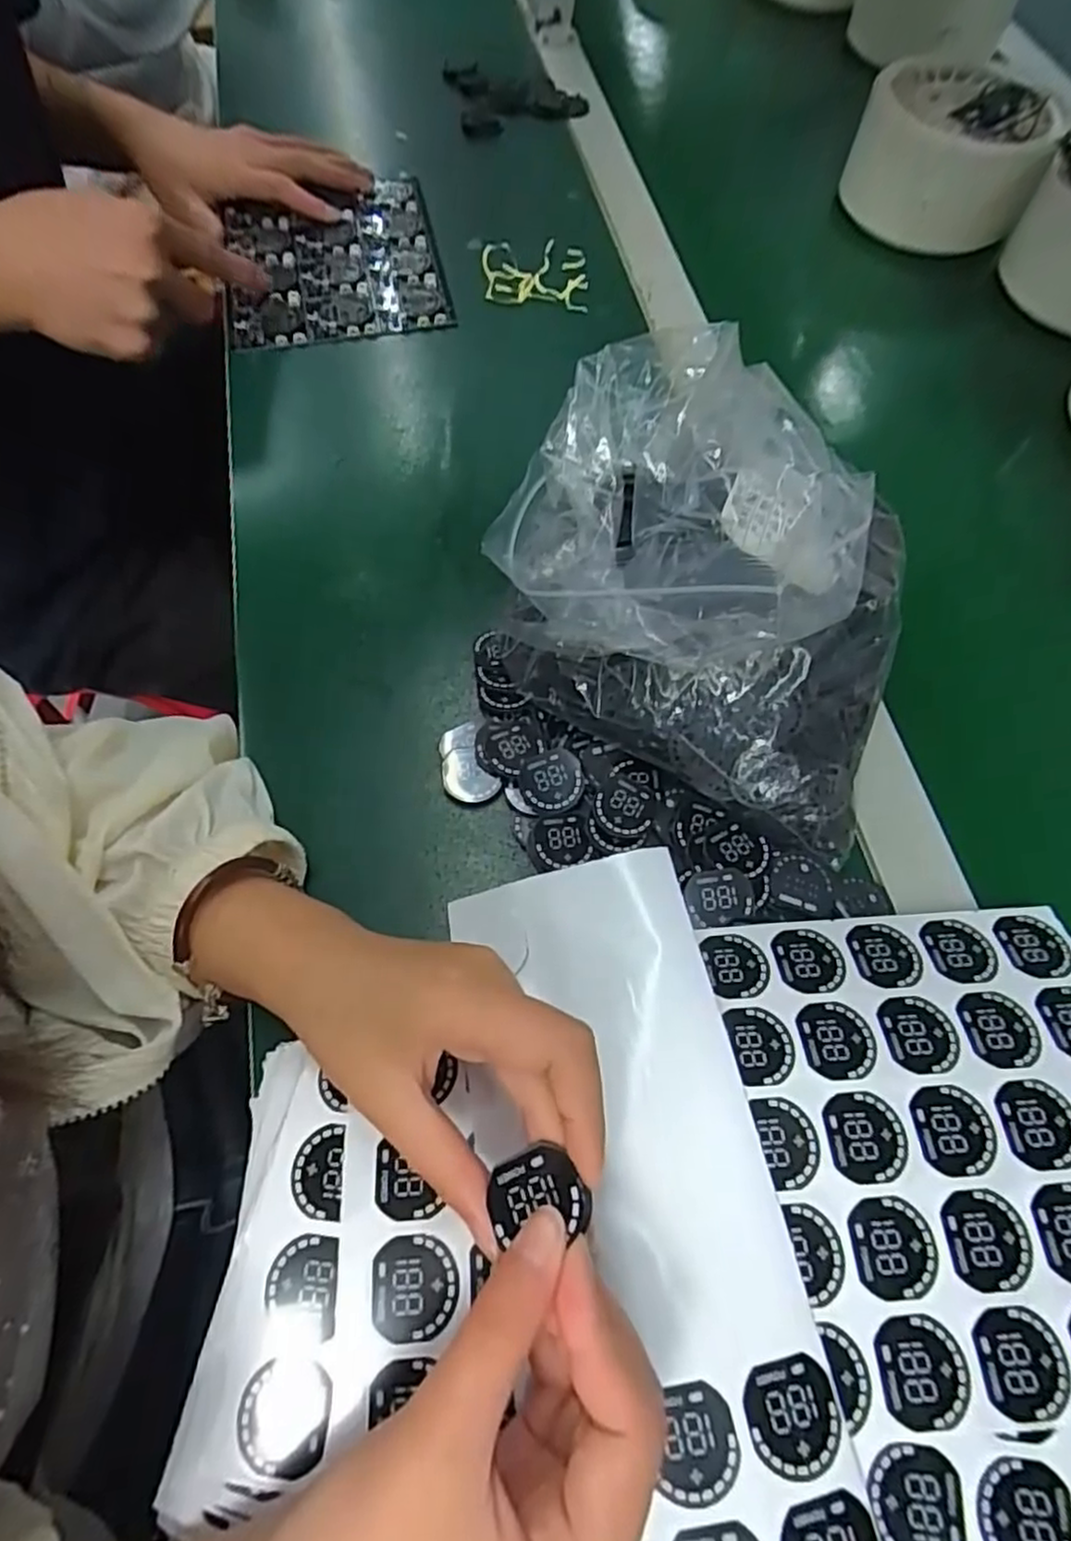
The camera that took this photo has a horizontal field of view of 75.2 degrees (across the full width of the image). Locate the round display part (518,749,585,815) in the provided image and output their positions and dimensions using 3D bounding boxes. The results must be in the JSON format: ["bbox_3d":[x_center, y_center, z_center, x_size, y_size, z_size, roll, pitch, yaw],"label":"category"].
[{"bbox_3d":[0.009,0.007,0.341,0.031,0.009,0.029,0,68,0],"label":"round display part"}]

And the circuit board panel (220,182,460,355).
[{"bbox_3d":[-0.149,-0.374,0.516,0.152,0.020,0.154,-11,69,-4],"label":"circuit board panel"}]

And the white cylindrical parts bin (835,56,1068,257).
[{"bbox_3d":[0.314,-0.476,0.531,0.136,0.081,0.108,23,70,9],"label":"white cylindrical parts bin"}]

